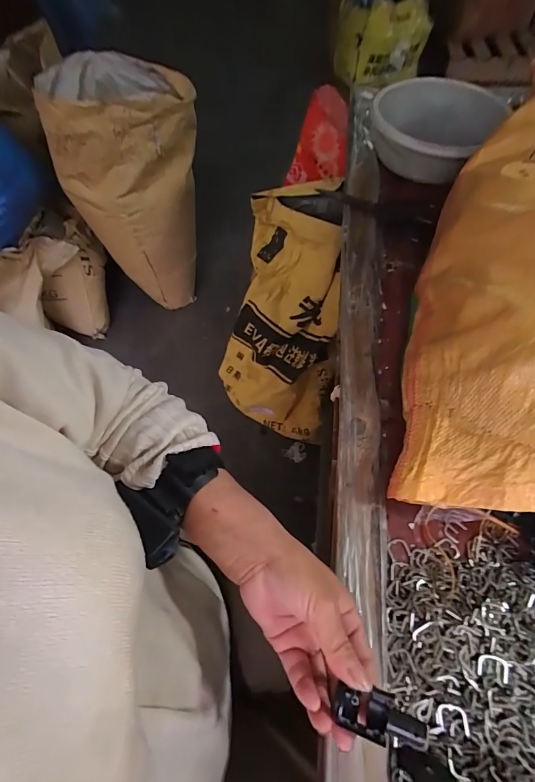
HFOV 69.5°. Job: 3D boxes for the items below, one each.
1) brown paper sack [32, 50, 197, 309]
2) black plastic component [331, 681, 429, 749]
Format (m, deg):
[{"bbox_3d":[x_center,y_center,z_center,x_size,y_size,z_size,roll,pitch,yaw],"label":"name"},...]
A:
[{"bbox_3d":[-0.381,-0.621,1.228,0.333,0.609,0.331,19,61,15],"label":"brown paper sack"},{"bbox_3d":[0.068,0.200,0.237,0.053,0.018,0.026,4,58,16],"label":"black plastic component"}]

